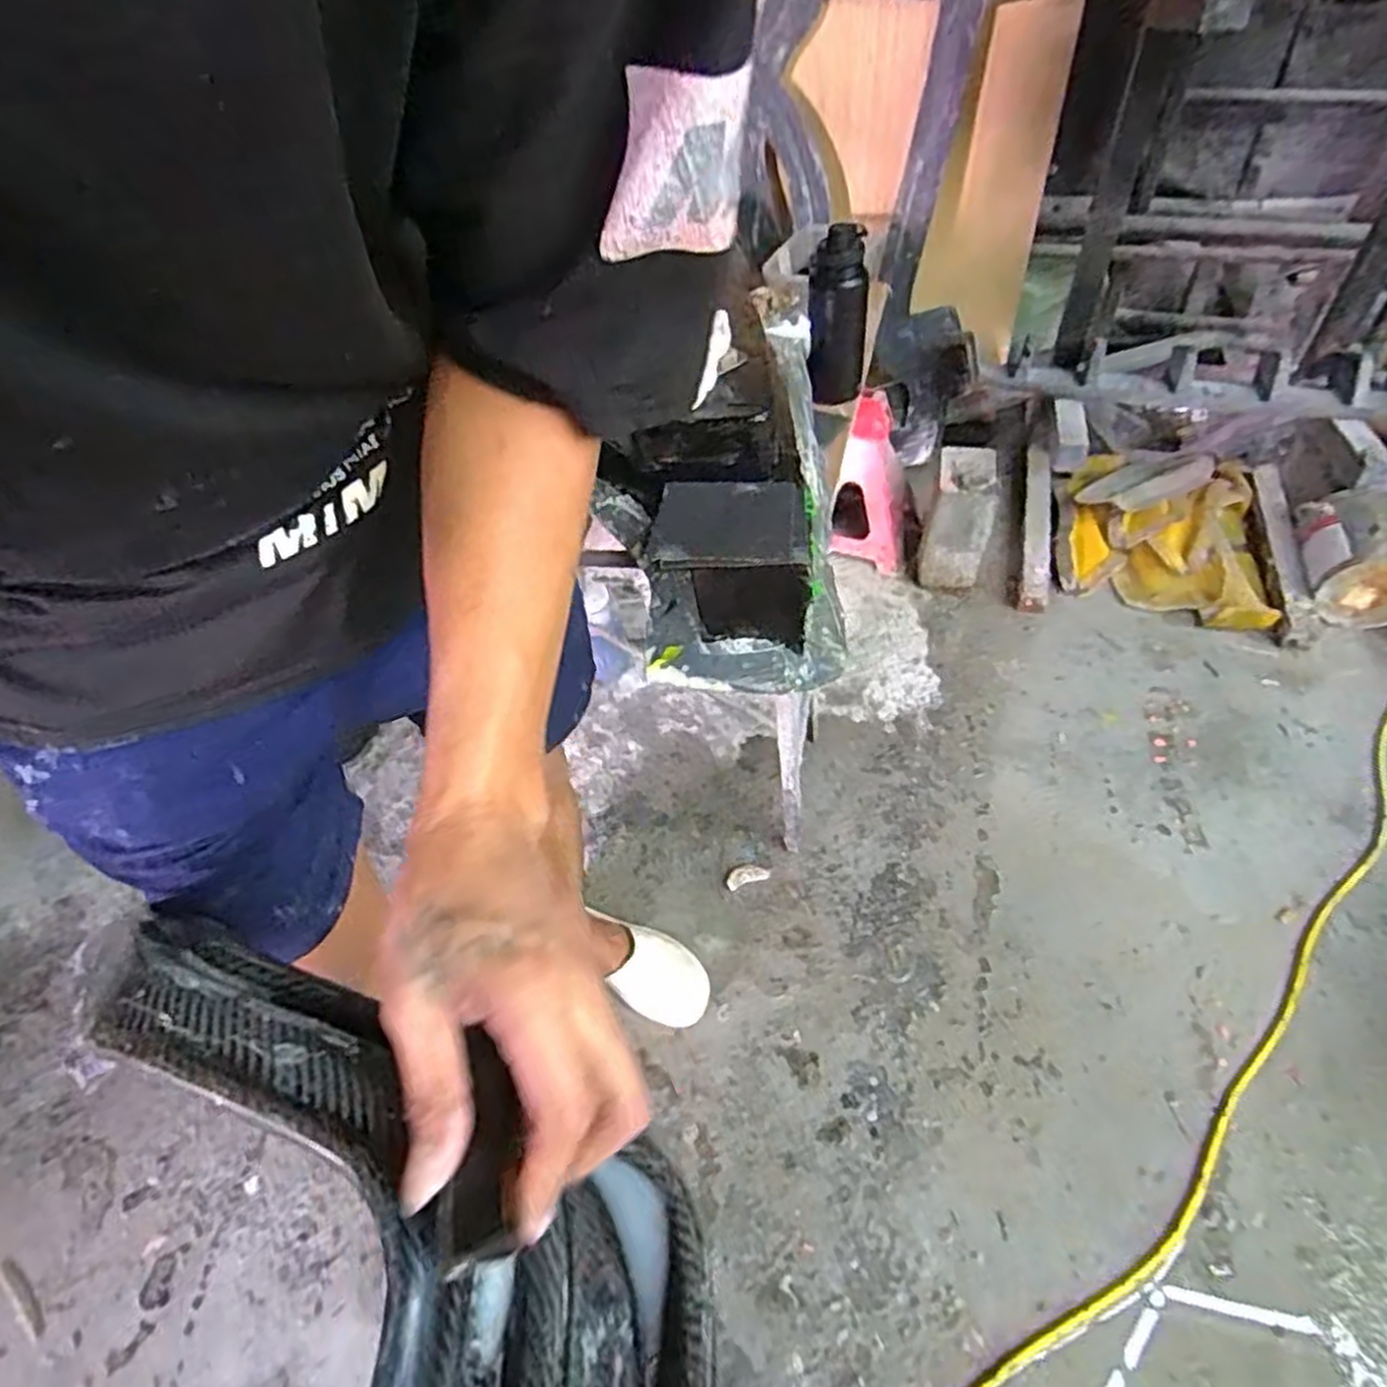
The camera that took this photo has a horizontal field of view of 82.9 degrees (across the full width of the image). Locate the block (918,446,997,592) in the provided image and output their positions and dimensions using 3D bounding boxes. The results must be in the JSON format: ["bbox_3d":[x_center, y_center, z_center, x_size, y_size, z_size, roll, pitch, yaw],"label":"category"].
[{"bbox_3d":[0.520,-0.340,1.540,0.110,0.211,0.193,7,53,13],"label":"block"}]

